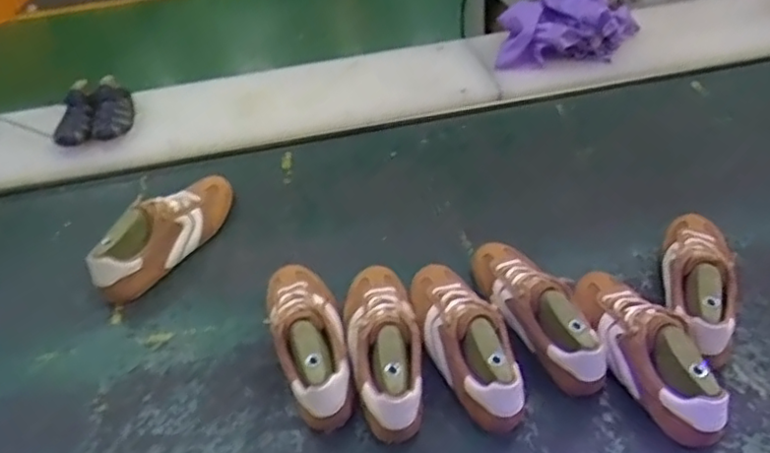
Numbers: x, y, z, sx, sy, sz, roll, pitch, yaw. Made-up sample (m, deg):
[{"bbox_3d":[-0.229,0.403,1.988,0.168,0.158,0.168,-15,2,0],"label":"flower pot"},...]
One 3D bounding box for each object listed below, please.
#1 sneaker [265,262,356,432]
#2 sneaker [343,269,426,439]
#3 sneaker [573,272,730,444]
[{"bbox_3d":[-0.097,0.134,0.799,0.090,0.089,0.248,-16,41,-9],"label":"sneaker"},{"bbox_3d":[-0.004,0.137,0.785,0.092,0.089,0.254,-11,40,-4],"label":"sneaker"},{"bbox_3d":[0.308,0.137,0.751,0.075,0.079,0.253,-18,41,-12],"label":"sneaker"}]

